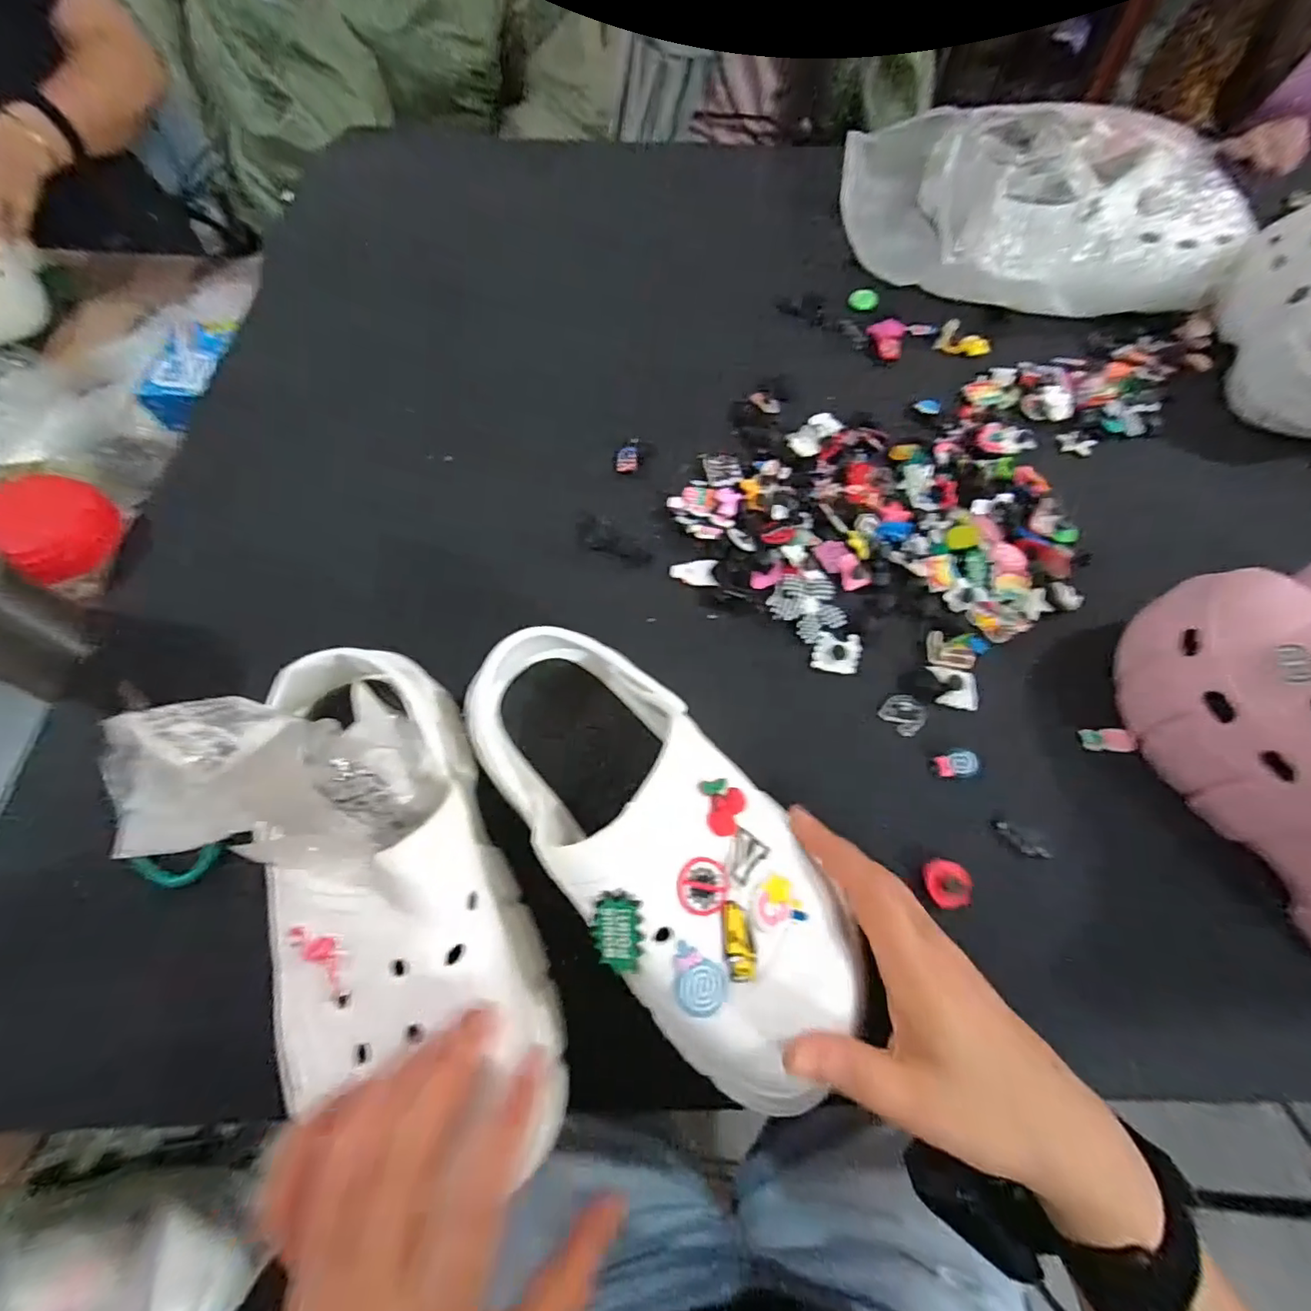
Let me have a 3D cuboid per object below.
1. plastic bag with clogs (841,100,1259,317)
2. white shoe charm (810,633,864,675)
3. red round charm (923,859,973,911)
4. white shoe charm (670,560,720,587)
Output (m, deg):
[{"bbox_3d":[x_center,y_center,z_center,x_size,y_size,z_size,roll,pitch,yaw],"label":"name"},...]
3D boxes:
[{"bbox_3d":[0.379,-0.463,0.566,0.298,0.106,0.276,-11,65,-7],"label":"plastic bag with clogs"},{"bbox_3d":[0.127,-0.003,0.391,0.033,0.004,0.029,10,64,3],"label":"white shoe charm"},{"bbox_3d":[0.167,0.131,0.323,0.025,0.007,0.025,1,64,-1],"label":"red round charm"},{"bbox_3d":[0.029,-0.063,0.420,0.036,0.006,0.022,8,64,2],"label":"white shoe charm"}]

